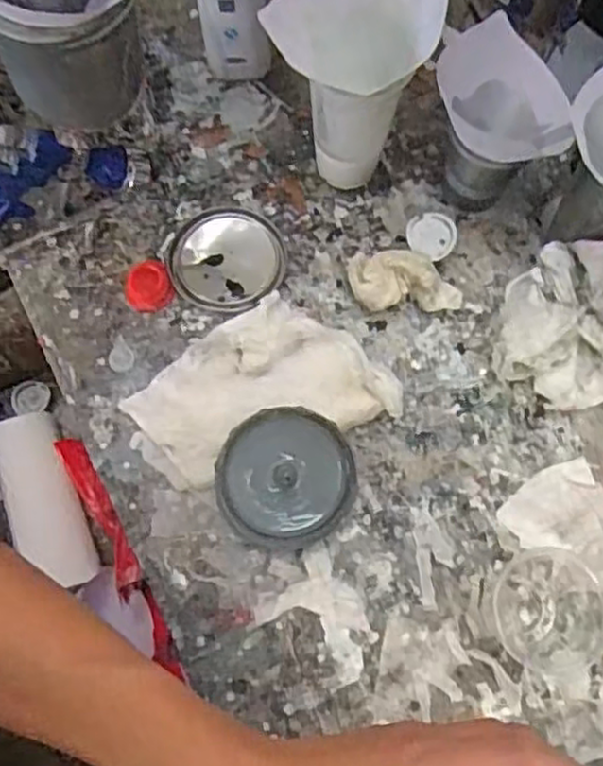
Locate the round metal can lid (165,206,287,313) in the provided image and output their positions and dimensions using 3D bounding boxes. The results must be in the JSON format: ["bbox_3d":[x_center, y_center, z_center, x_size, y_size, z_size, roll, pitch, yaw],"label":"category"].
[{"bbox_3d":[-0.065,-0.109,0.626,0.098,0.019,0.097,-8,73,-2],"label":"round metal can lid"}]

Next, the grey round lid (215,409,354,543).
[{"bbox_3d":[-0.013,0.070,0.548,0.100,0.008,0.098,0,88,-1],"label":"grey round lid"}]

